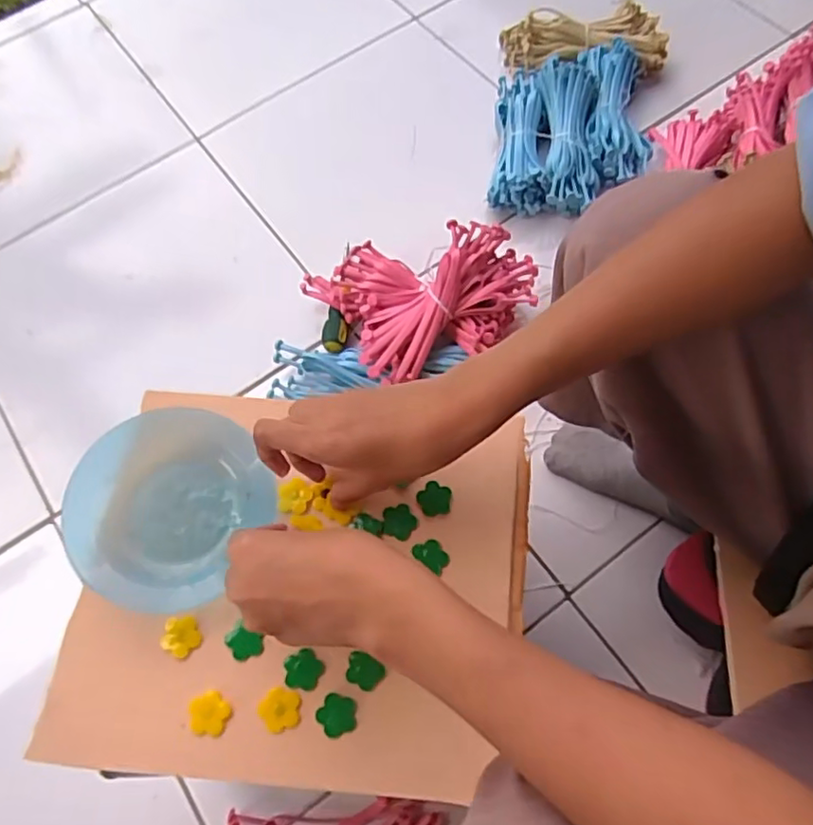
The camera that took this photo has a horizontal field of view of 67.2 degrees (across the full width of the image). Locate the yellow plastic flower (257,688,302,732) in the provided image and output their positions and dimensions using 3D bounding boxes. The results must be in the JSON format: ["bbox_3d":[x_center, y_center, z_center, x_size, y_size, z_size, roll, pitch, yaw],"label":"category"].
[{"bbox_3d":[-0.075,0.178,0.367,0.024,0.004,0.024,-1,67,3],"label":"yellow plastic flower"}]

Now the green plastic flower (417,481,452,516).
[{"bbox_3d":[0.019,0.058,0.410,0.022,0.006,0.022,-1,67,3],"label":"green plastic flower"}]

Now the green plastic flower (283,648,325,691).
[{"bbox_3d":[-0.063,0.157,0.375,0.025,0.004,0.023,-1,67,3],"label":"green plastic flower"}]

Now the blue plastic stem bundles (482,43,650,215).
[{"bbox_3d":[0.217,-0.378,0.797,0.198,0.061,0.248,5,67,5],"label":"blue plastic stem bundles"}]

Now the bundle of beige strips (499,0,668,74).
[{"bbox_3d":[0.251,-0.525,0.867,0.225,0.061,0.074,1,67,4],"label":"bundle of beige strips"}]

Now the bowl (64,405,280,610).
[{"bbox_3d":[-0.153,0.059,0.397,0.113,0.033,0.126,34,75,-14],"label":"bowl"}]

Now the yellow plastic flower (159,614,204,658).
[{"bbox_3d":[-0.142,0.140,0.383,0.024,0.006,0.023,-1,67,3],"label":"yellow plastic flower"}]

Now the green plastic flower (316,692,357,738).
[{"bbox_3d":[-0.042,0.182,0.368,0.023,0.004,0.023,-3,67,2],"label":"green plastic flower"}]

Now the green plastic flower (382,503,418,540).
[{"bbox_3d":[-0.005,0.073,0.408,0.022,0.004,0.023,0,67,3],"label":"green plastic flower"}]

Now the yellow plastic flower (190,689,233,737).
[{"bbox_3d":[-0.120,0.182,0.368,0.025,0.004,0.024,-1,67,3],"label":"yellow plastic flower"}]

